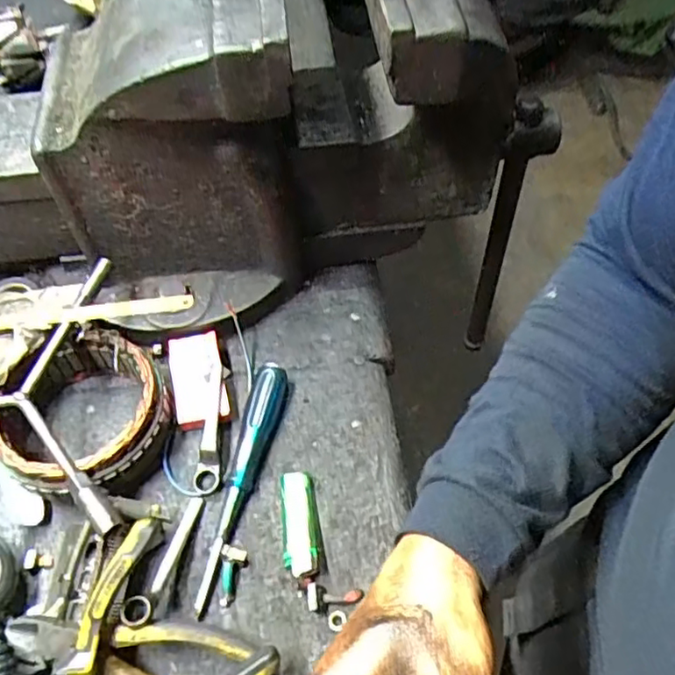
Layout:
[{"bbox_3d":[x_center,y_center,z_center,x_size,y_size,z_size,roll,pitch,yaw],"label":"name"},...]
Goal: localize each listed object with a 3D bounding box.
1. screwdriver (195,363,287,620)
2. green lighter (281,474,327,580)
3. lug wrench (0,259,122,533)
[{"bbox_3d":[-0.073,0.107,0.499,0.024,0.027,0.200,9,56,7],"label":"screwdriver"},{"bbox_3d":[-0.029,0.141,0.489,0.028,0.017,0.081,-9,56,-6],"label":"green lighter"},{"bbox_3d":[-0.257,0.048,0.460,0.188,0.039,0.205,-8,56,-5],"label":"lug wrench"}]

